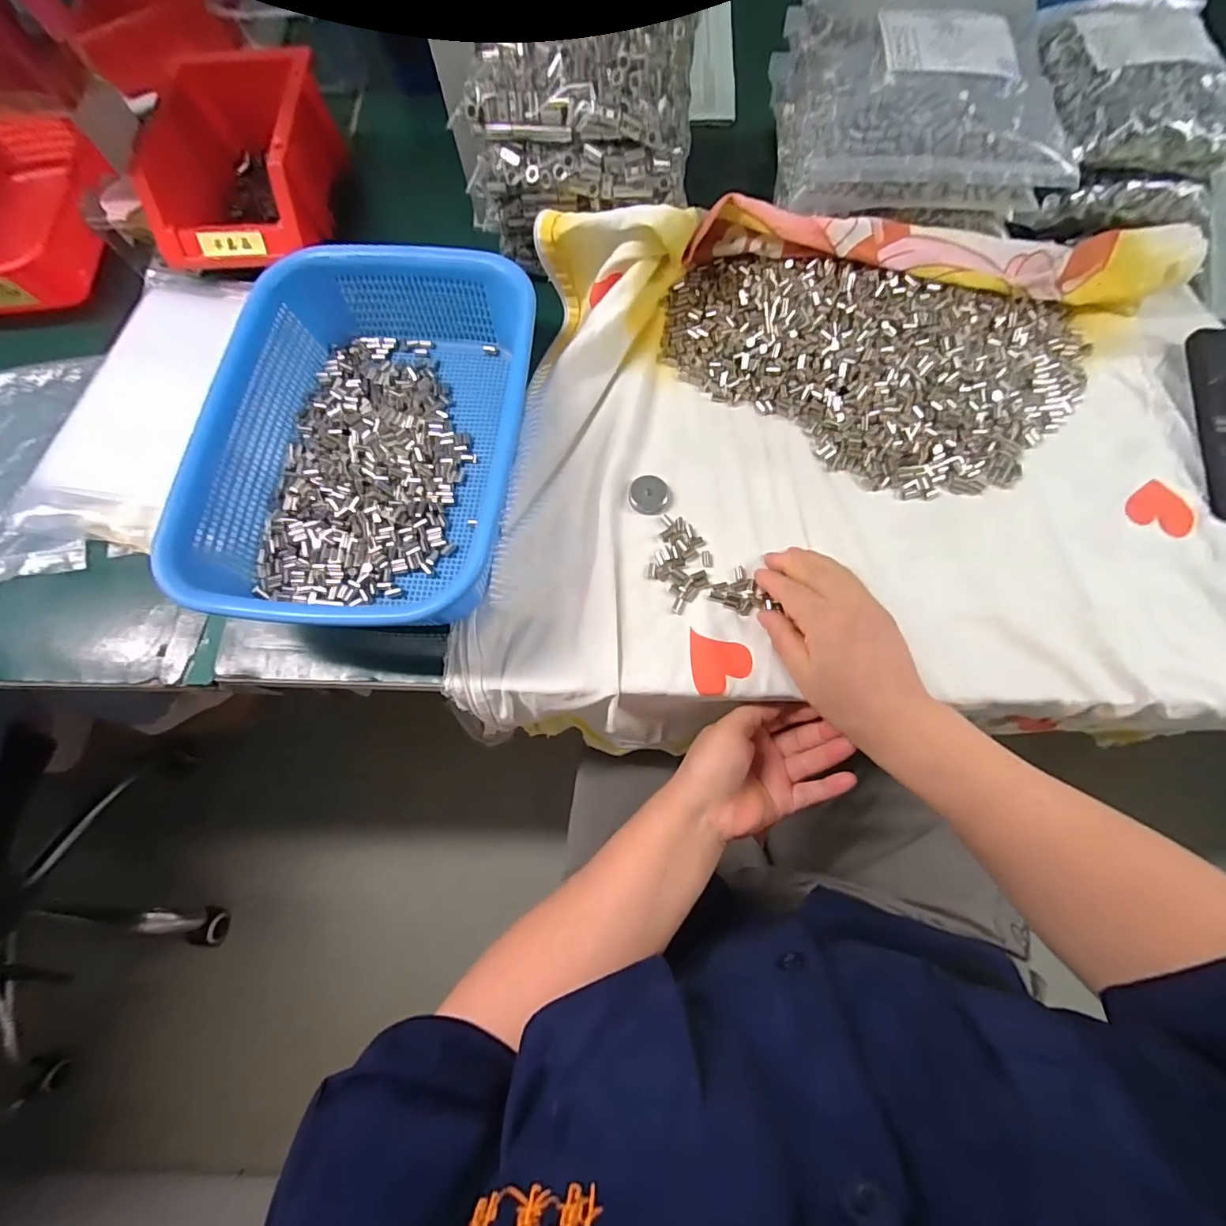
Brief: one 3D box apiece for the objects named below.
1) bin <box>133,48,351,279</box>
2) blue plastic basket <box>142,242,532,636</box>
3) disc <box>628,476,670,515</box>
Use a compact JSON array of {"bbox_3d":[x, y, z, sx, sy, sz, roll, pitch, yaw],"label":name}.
[{"bbox_3d":[-0.316,-0.394,0.474,0.123,0.084,0.194,1,75,1],"label":"bin"},{"bbox_3d":[-0.169,-0.125,0.378,0.200,0.064,0.285,8,75,3],"label":"blue plastic basket"},{"bbox_3d":[0.028,-0.089,0.402,0.029,0.006,0.029,0,75,1],"label":"disc"}]

